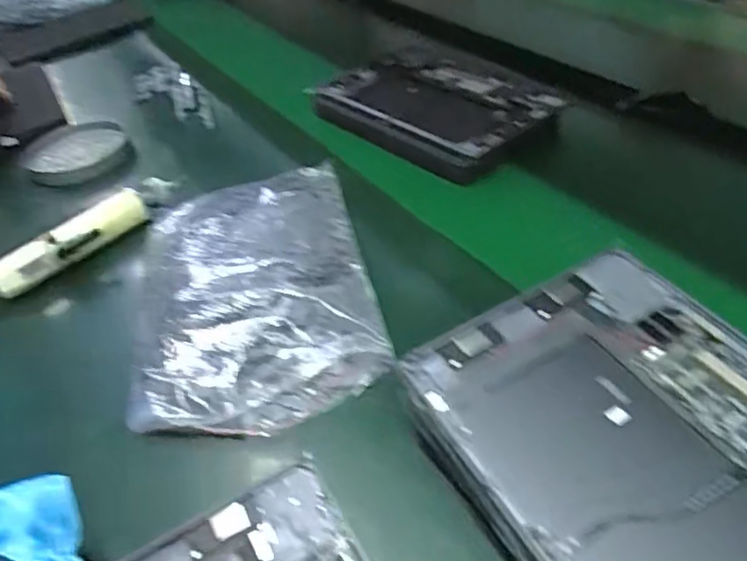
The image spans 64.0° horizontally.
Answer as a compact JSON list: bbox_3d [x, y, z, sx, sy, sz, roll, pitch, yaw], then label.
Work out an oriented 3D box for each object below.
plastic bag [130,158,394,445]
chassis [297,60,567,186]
[{"bbox_3d":[-0.091,-0.001,0.473,0.172,0.030,0.262,-9,42,-3],"label":"plastic bag"},{"bbox_3d":[0.063,-0.200,0.668,0.261,0.022,0.171,29,53,33],"label":"chassis"}]

